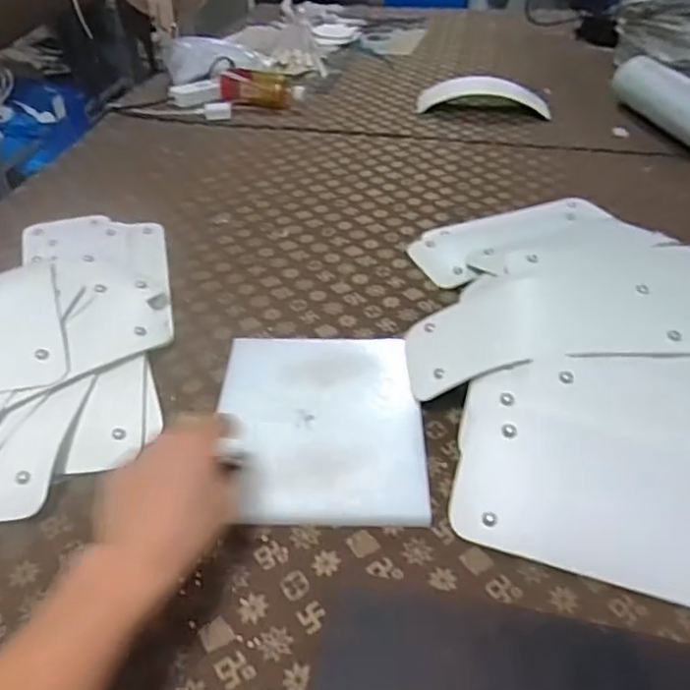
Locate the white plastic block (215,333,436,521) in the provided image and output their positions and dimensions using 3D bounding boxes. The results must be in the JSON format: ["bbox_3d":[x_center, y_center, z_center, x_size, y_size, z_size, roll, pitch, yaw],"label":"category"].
[{"bbox_3d":[-0.024,0.071,0.626,0.192,0.022,0.226,-1,40,2],"label":"white plastic block"}]

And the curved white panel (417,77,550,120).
[{"bbox_3d":[0.294,-0.533,1.376,0.265,0.037,0.160,5,41,9],"label":"curved white panel"}]

